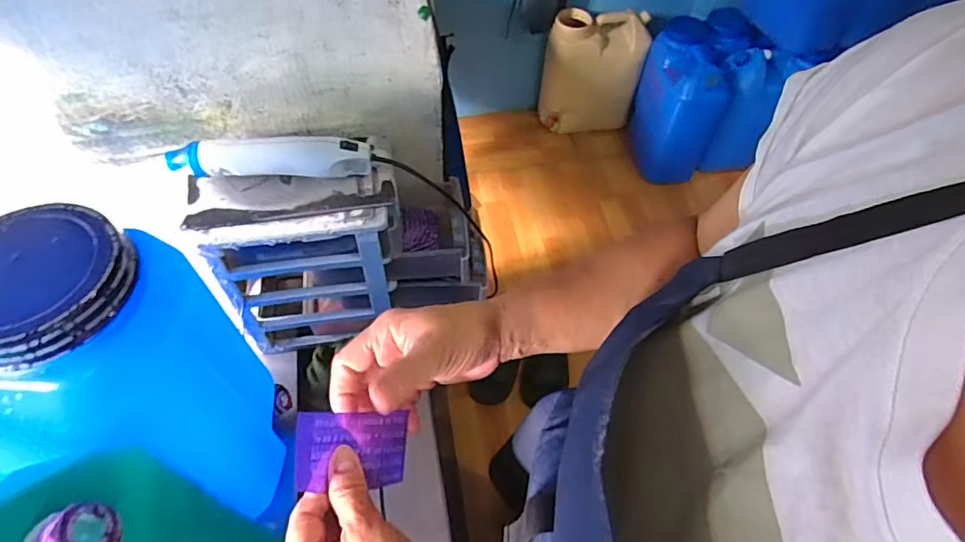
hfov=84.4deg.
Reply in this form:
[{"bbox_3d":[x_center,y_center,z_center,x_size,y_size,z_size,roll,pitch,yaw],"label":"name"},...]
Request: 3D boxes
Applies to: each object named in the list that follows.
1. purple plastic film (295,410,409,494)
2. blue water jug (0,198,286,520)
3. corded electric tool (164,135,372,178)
[{"bbox_3d":[-0.082,0.115,0.341,0.005,0.085,0.045,-10,71,37],"label":"purple plastic film"},{"bbox_3d":[-0.370,0.114,0.481,0.261,0.356,0.137,3,56,0],"label":"blue water jug"},{"bbox_3d":[-0.240,-0.128,0.610,0.217,0.053,0.033,-3,56,-4],"label":"corded electric tool"}]

